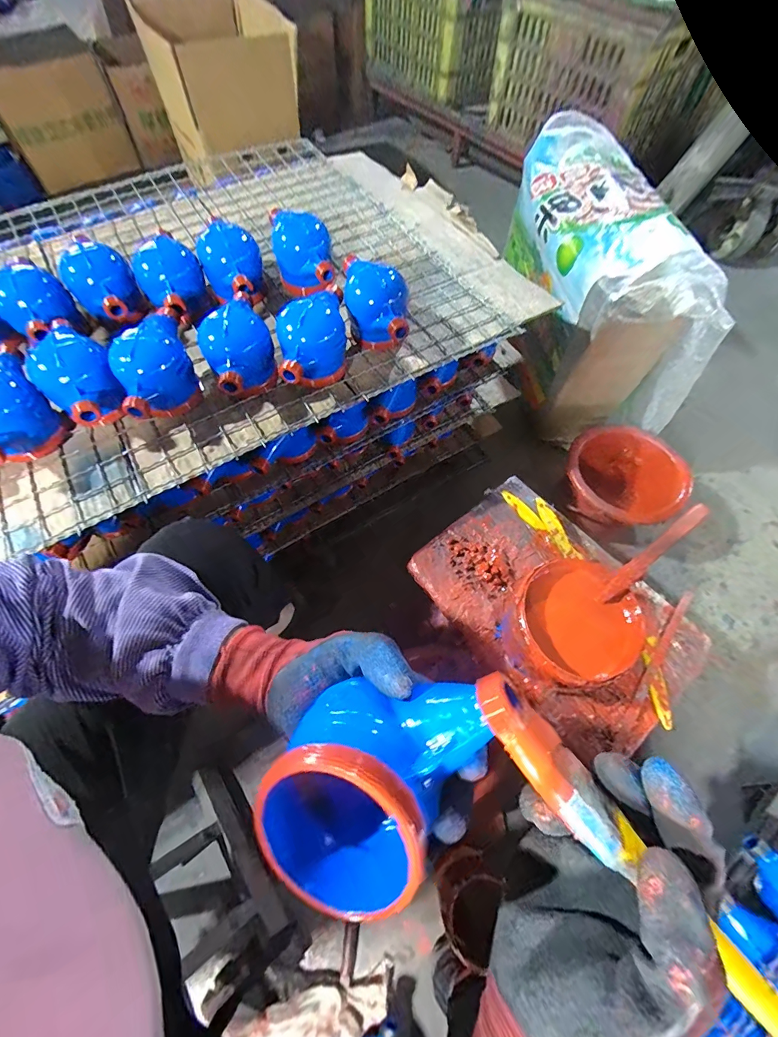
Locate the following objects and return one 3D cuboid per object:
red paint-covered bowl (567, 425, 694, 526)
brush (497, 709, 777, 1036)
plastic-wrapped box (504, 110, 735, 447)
[{"bbox_3d":[0.450,-0.059,0.832,0.215,0.171,0.197,0,63,0],"label":"red paint-covered bowl"},{"bbox_3d":[0.116,0.157,0.169,0.024,0.022,0.173,-41,83,-18],"label":"brush"},{"bbox_3d":[0.437,-0.516,0.868,0.262,0.355,0.622,1,63,1],"label":"plastic-wrapped box"}]

